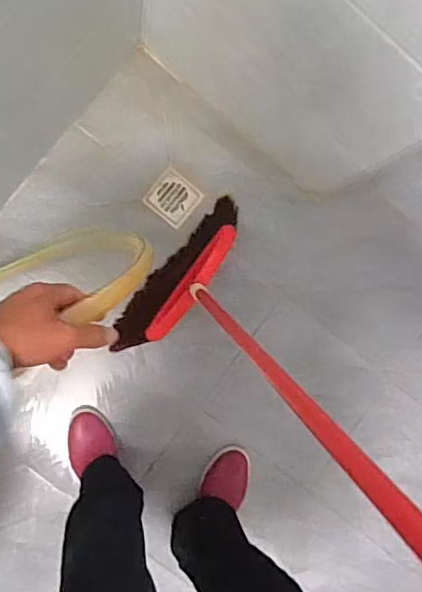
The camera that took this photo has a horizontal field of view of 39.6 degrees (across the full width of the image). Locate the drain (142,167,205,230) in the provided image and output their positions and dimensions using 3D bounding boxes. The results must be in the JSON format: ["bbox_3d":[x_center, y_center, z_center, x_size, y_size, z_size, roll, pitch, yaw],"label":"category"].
[{"bbox_3d":[-0.078,-0.205,1.232,0.097,0.011,0.094,38,86,-8],"label":"drain"}]

